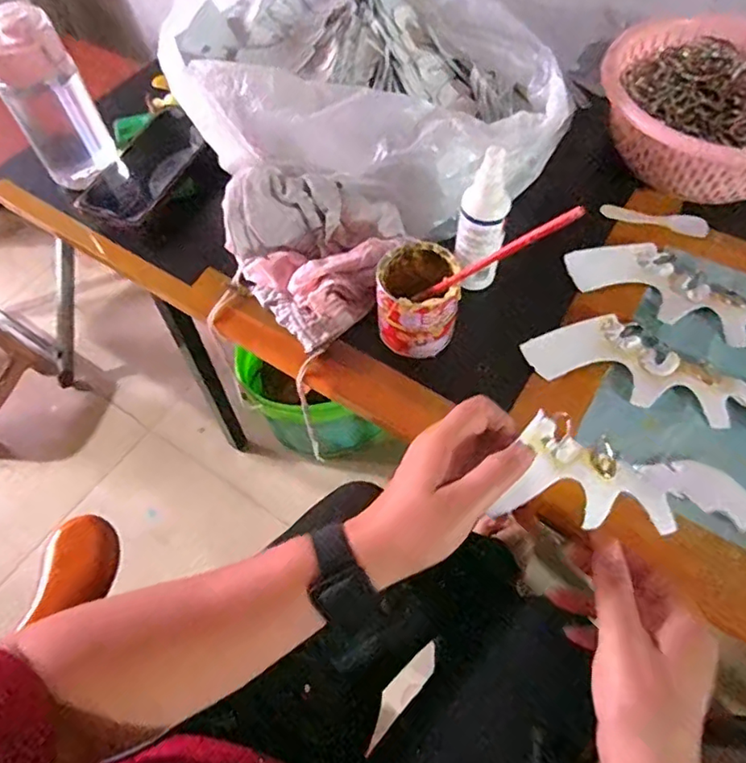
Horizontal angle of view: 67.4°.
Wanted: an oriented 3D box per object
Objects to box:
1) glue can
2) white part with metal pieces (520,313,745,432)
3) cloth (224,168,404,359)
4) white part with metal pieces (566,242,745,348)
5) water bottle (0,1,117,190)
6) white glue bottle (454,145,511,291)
[{"bbox_3d":[0.035,-0.066,0.445,0.061,0.068,0.064,-1,59,1],"label":"glue can"},{"bbox_3d":[0.231,-0.008,0.436,0.207,0.010,0.075,23,63,15],"label":"white part with metal pieces"},{"bbox_3d":[-0.055,-0.122,0.479,0.151,0.032,0.134,43,92,5],"label":"cloth"},{"bbox_3d":[0.277,-0.077,0.478,0.206,0.017,0.075,27,64,17],"label":"white part with metal pieces"},{"bbox_3d":[-0.311,-0.254,0.519,0.097,0.160,0.057,-30,63,-15],"label":"water bottle"},{"bbox_3d":[0.087,-0.122,0.446,0.037,0.122,0.029,9,60,7],"label":"white glue bottle"}]

